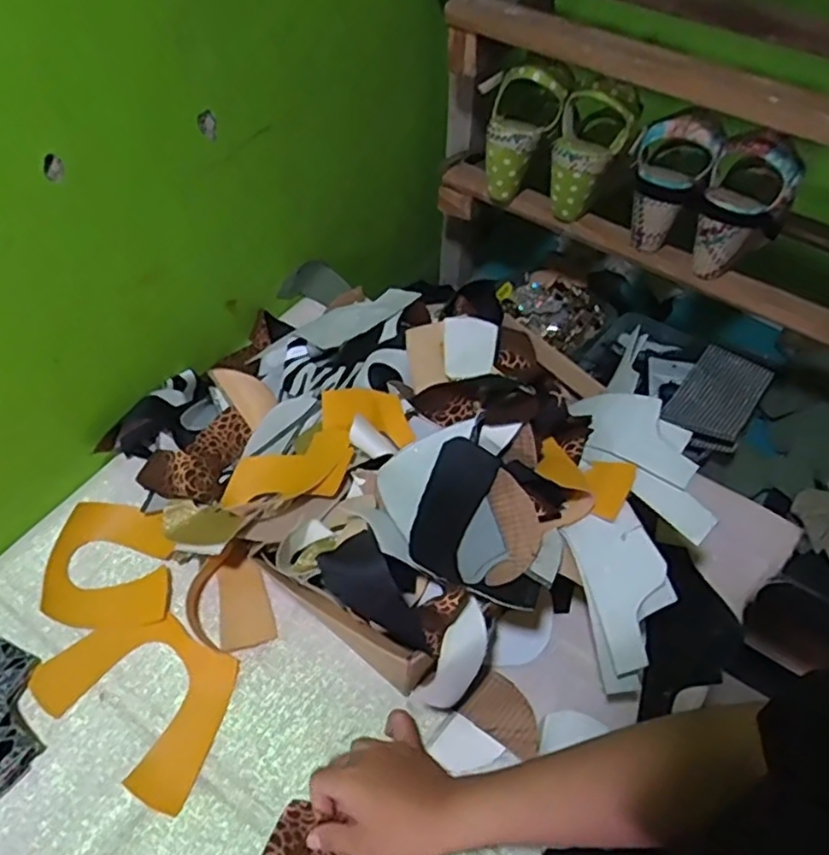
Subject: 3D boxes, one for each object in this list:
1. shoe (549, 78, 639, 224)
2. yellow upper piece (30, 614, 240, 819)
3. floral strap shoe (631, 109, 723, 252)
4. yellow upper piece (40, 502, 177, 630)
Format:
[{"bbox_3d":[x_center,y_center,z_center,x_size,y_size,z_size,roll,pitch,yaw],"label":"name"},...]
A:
[{"bbox_3d":[0.182,-0.302,0.737,0.081,0.147,0.059,34,31,19],"label":"shoe"},{"bbox_3d":[-0.230,0.221,0.569,0.169,0.005,0.117,28,57,16],"label":"yellow upper piece"},{"bbox_3d":[0.267,-0.259,0.710,0.077,0.128,0.067,17,54,11],"label":"floral strap shoe"},{"bbox_3d":[-0.285,0.126,0.629,0.112,0.021,0.113,0,54,-4],"label":"yellow upper piece"}]

